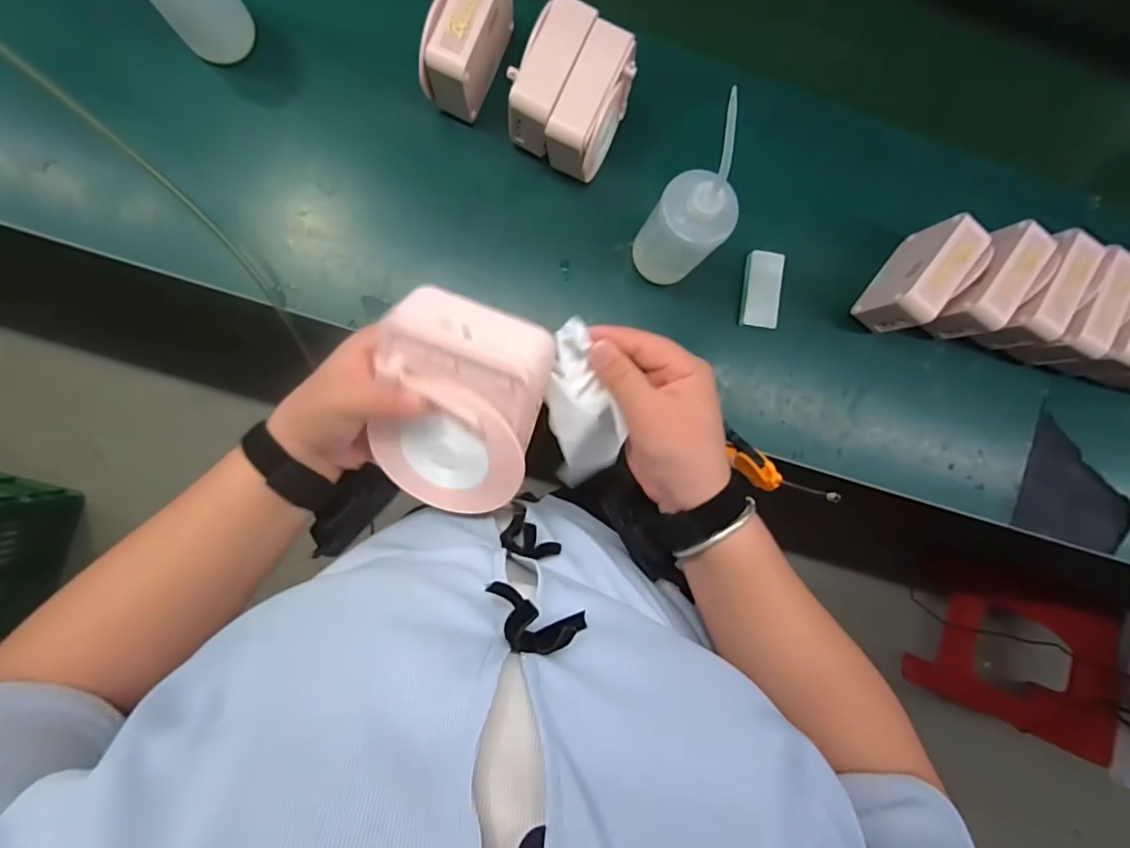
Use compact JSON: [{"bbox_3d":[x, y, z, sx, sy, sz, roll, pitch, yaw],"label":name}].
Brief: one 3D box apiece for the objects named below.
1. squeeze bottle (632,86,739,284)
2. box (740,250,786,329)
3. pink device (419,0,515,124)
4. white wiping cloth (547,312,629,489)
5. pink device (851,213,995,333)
[{"bbox_3d":[0.125,-0.204,0.534,0.077,0.227,0.066,42,86,-3],"label":"squeeze bottle"},{"bbox_3d":[0.241,-0.163,0.655,0.043,0.022,0.091,5,89,-5],"label":"box"},{"bbox_3d":[-0.102,-0.408,0.577,0.060,0.109,0.130,24,87,-4],"label":"pink device"},{"bbox_3d":[0.011,-0.008,0.366,0.044,0.027,0.119,-13,118,-5],"label":"white wiping cloth"},{"bbox_3d":[0.411,-0.166,0.628,0.062,0.104,0.127,40,86,-3],"label":"pink device"}]

